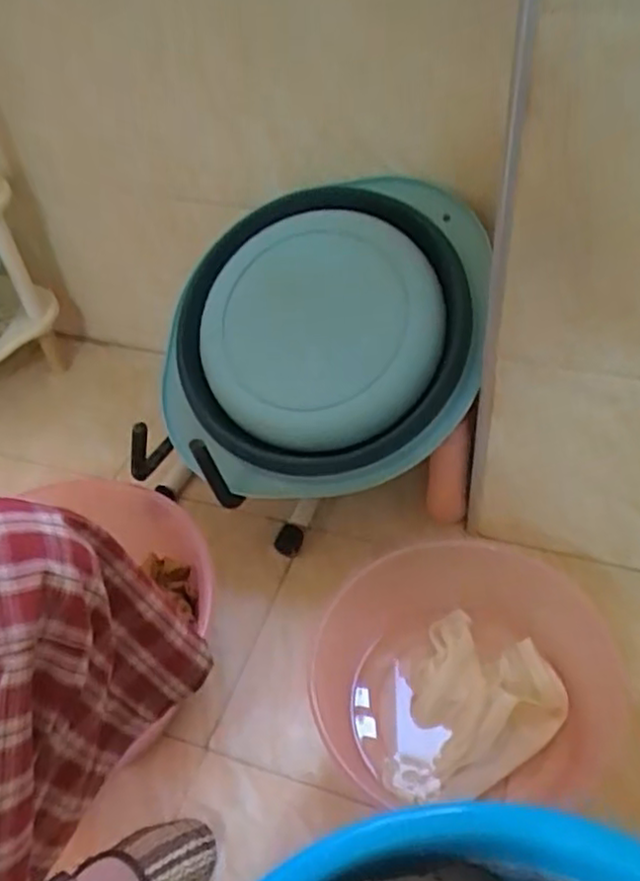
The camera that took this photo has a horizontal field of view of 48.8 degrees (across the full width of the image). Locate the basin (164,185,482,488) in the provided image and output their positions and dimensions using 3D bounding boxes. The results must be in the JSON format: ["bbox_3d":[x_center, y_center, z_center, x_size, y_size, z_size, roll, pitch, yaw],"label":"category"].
[{"bbox_3d":[0.003,-0.120,0.803,0.366,0.089,0.360,-4,80,13],"label":"basin"}]

